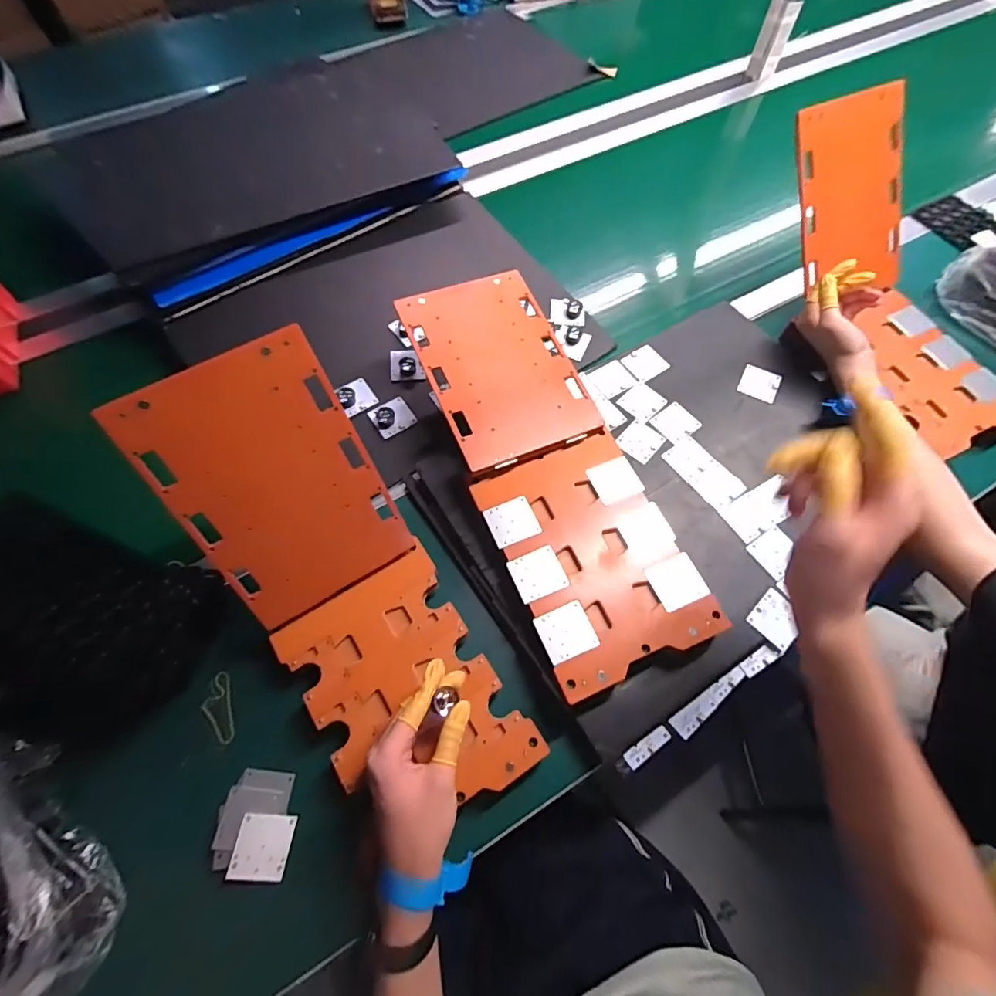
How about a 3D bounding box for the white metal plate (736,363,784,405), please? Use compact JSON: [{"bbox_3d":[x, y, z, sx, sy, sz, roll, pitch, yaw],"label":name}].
[{"bbox_3d":[0.333,-0.146,0.630,0.049,0.004,0.051,23,66,10],"label":"white metal plate"}]

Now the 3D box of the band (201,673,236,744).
[{"bbox_3d":[-0.278,0.209,0.492,0.027,0.005,0.068,-17,65,-8],"label":"band"}]

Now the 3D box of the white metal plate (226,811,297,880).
[{"bbox_3d":[-0.205,0.304,0.432,0.045,0.004,0.050,15,70,-16],"label":"white metal plate"}]

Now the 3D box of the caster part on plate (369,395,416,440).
[{"bbox_3d":[-0.133,-0.103,0.630,0.050,0.015,0.046,-31,68,-14],"label":"caster part on plate"}]

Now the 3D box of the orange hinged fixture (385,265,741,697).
[{"bbox_3d":[0.046,-0.050,0.516,0.160,0.047,0.449,-21,66,-10],"label":"orange hinged fixture"}]

